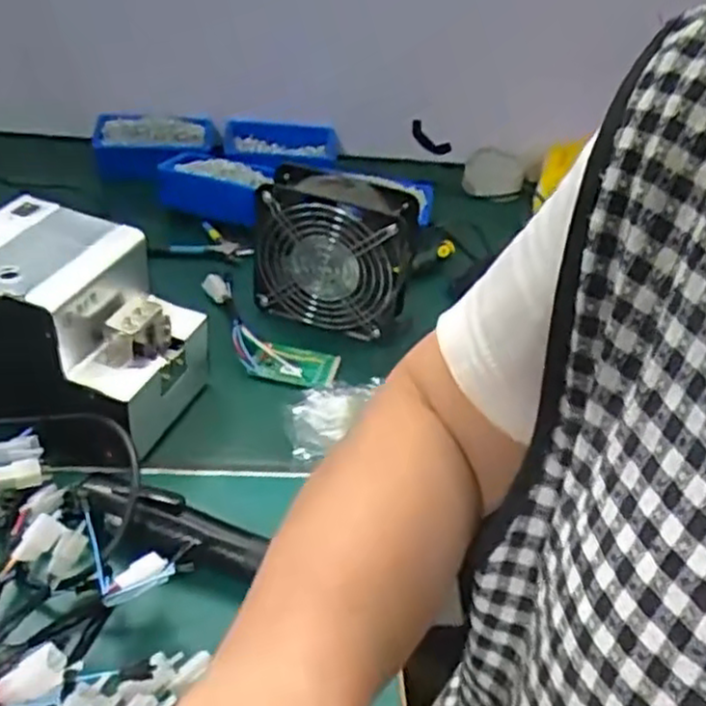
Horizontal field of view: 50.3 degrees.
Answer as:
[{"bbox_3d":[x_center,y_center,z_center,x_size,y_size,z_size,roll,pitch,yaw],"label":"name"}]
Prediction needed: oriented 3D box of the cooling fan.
[{"bbox_3d":[-0.019,-0.100,0.759,0.155,0.146,0.060,14,40,7],"label":"cooling fan"}]

